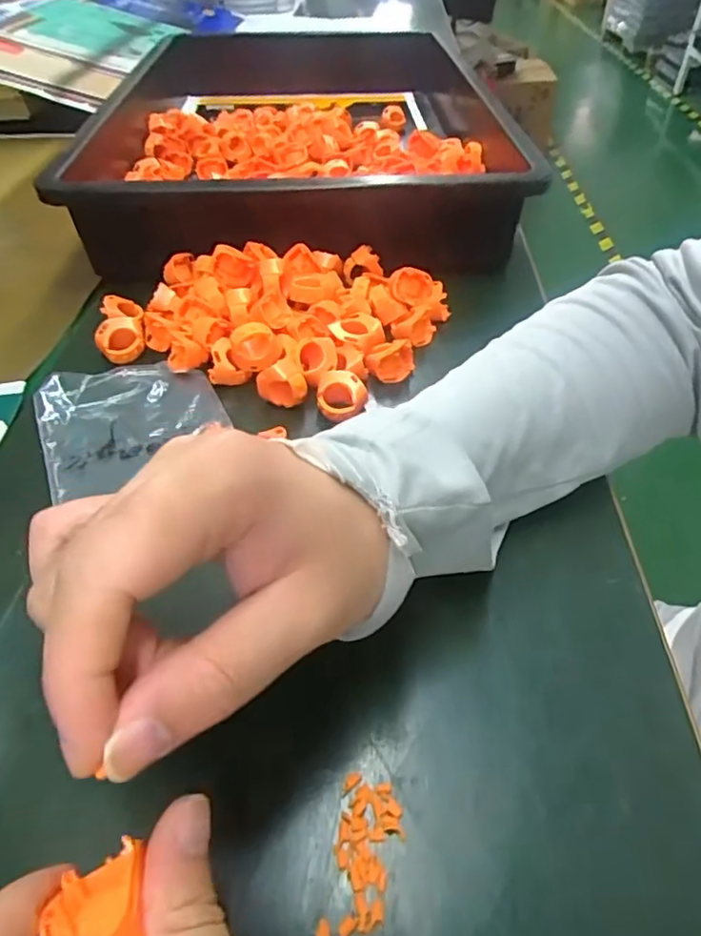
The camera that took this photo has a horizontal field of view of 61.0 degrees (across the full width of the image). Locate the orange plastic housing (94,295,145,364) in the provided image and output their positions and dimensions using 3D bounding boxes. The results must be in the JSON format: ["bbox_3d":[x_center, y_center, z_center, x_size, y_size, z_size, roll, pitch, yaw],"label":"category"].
[{"bbox_3d":[-0.153,-0.095,0.397,0.028,0.020,0.055,-9,45,-6],"label":"orange plastic housing"}]

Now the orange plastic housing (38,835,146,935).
[{"bbox_3d":[-0.058,0.102,0.137,0.020,0.024,0.031,-12,49,-8],"label":"orange plastic housing"}]

